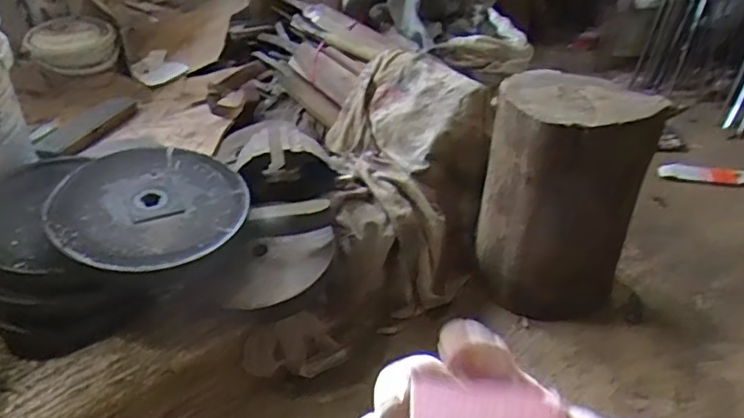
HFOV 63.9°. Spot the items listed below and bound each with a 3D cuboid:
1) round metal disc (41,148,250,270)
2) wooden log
[{"bbox_3d":[-0.264,-0.008,0.715,0.217,0.011,0.205,6,40,-5],"label":"round metal disc"},{"bbox_3d":[0.264,-0.021,0.835,0.201,0.296,0.212,9,38,15],"label":"wooden log"}]

